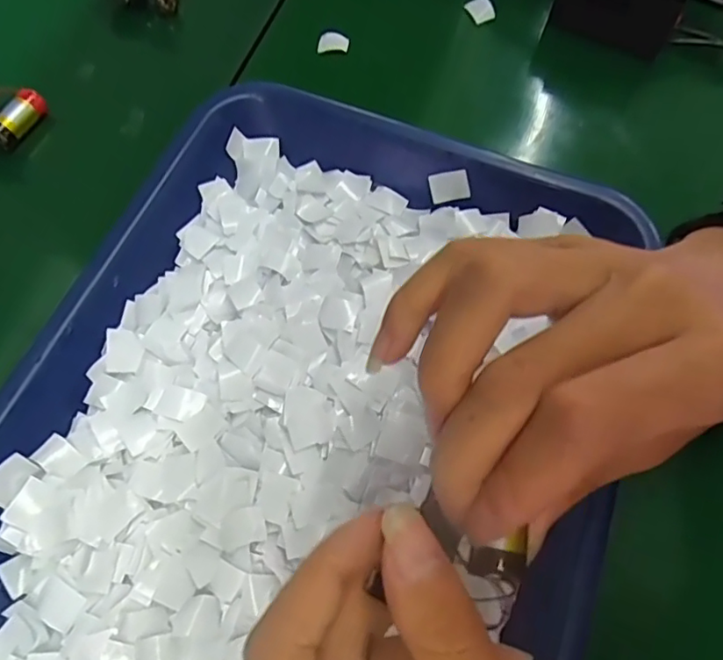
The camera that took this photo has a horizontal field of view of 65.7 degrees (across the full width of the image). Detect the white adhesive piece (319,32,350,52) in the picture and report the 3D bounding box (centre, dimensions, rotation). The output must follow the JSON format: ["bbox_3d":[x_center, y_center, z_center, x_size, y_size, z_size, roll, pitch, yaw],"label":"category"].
[{"bbox_3d":[-0.018,-0.189,0.368,0.019,0.004,0.015,14,76,7],"label":"white adhesive piece"}]

